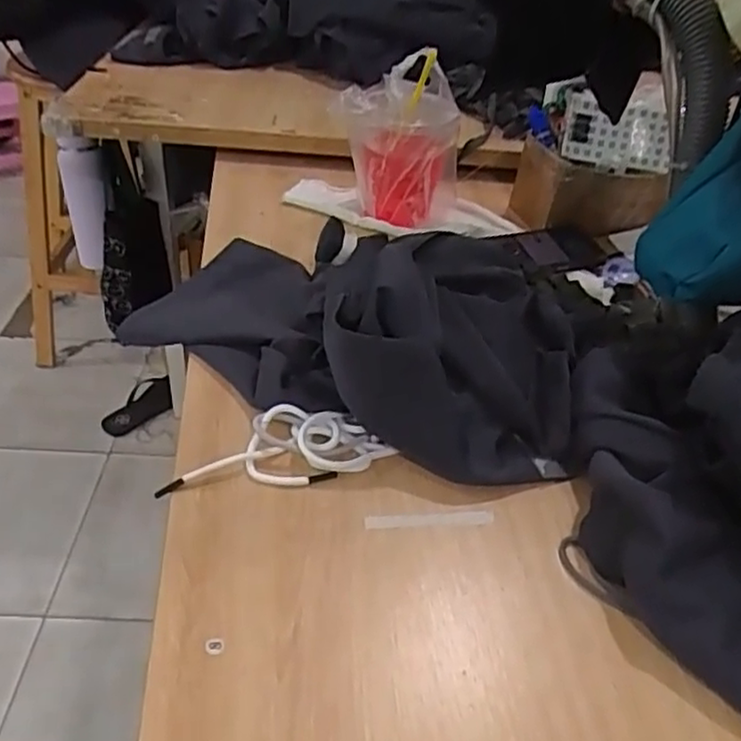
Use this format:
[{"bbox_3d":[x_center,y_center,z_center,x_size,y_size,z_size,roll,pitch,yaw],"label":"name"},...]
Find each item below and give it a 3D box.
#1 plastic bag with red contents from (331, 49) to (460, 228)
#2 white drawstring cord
[{"bbox_3d":[0.032,-0.269,0.840,0.145,0.174,0.104,9,38,6],"label":"plastic bag with red contents"},{"bbox_3d":[-0.072,0.060,0.551,0.174,0.030,0.056,-4,39,-10],"label":"white drawstring cord"}]

